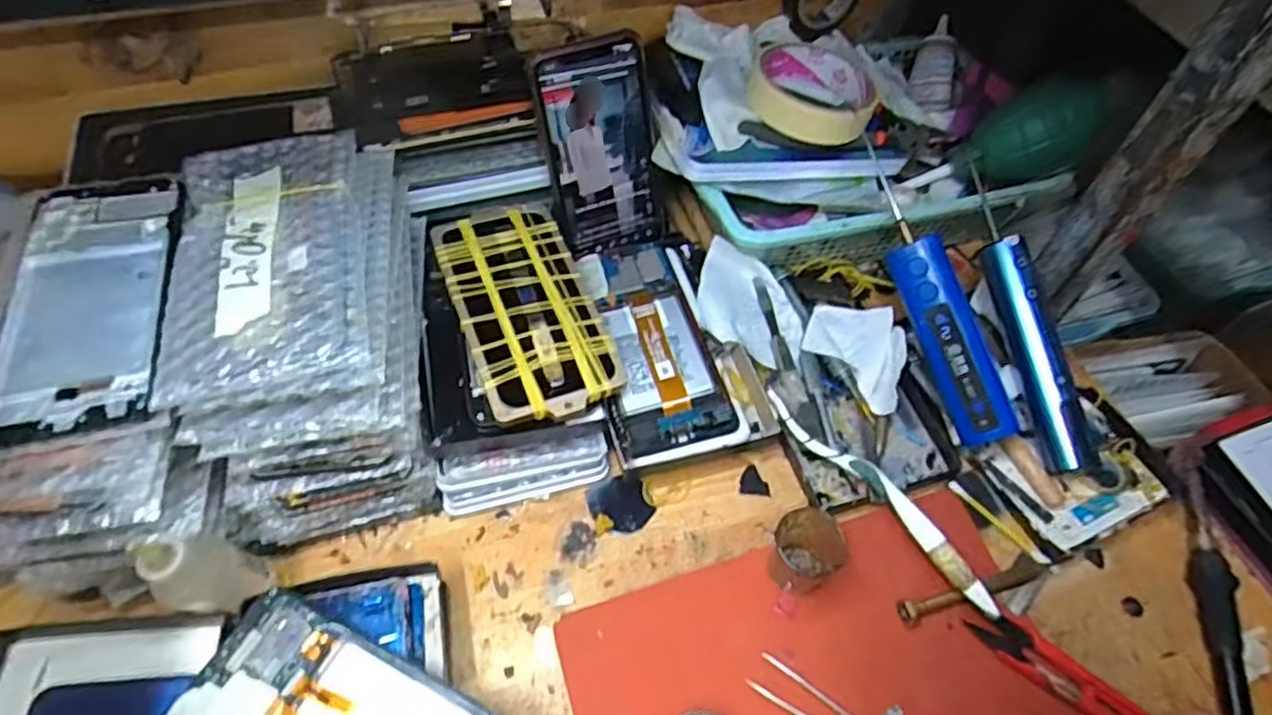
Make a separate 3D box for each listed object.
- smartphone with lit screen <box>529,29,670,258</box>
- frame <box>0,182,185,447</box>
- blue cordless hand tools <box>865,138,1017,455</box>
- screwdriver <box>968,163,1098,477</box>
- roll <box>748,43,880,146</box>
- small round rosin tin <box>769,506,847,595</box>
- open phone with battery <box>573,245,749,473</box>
[{"bbox_3d":[-0.022,-0.138,0.472,0.078,0.141,0.010,-19,37,-13],"label":"smartphone with lit screen"},{"bbox_3d":[-0.266,-0.031,0.341,0.076,0.012,0.149,-9,57,-9],"label":"frame"},{"bbox_3d":[0.188,-0.042,0.443,0.033,0.029,0.197,-17,81,-14],"label":"blue cordless hand tools"},{"bbox_3d":[0.261,-0.030,0.457,0.033,0.029,0.207,-7,74,-9],"label":"screwdriver"},{"bbox_3d":[0.125,-0.187,0.490,0.085,0.032,0.082,1,56,-2],"label":"roll"},{"bbox_3d":[0.094,0.107,0.387,0.030,0.045,0.037,-24,60,-17],"label":"small round rosin tin"},{"bbox_3d":[0.010,-0.010,0.456,0.081,0.013,0.162,-14,58,-9],"label":"open phone with battery"}]

